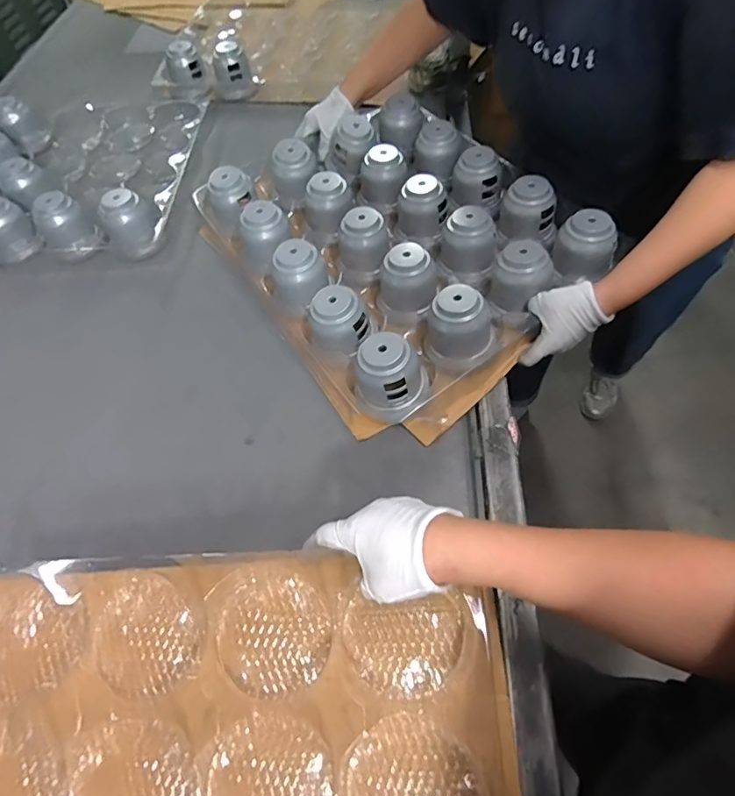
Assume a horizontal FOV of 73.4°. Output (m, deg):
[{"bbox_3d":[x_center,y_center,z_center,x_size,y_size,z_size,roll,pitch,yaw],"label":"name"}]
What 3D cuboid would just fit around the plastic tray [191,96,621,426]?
[{"bbox_3d":[0.046,-0.250,0.707,0.400,0.108,0.475,-31,64,-19],"label":"plastic tray"}]

